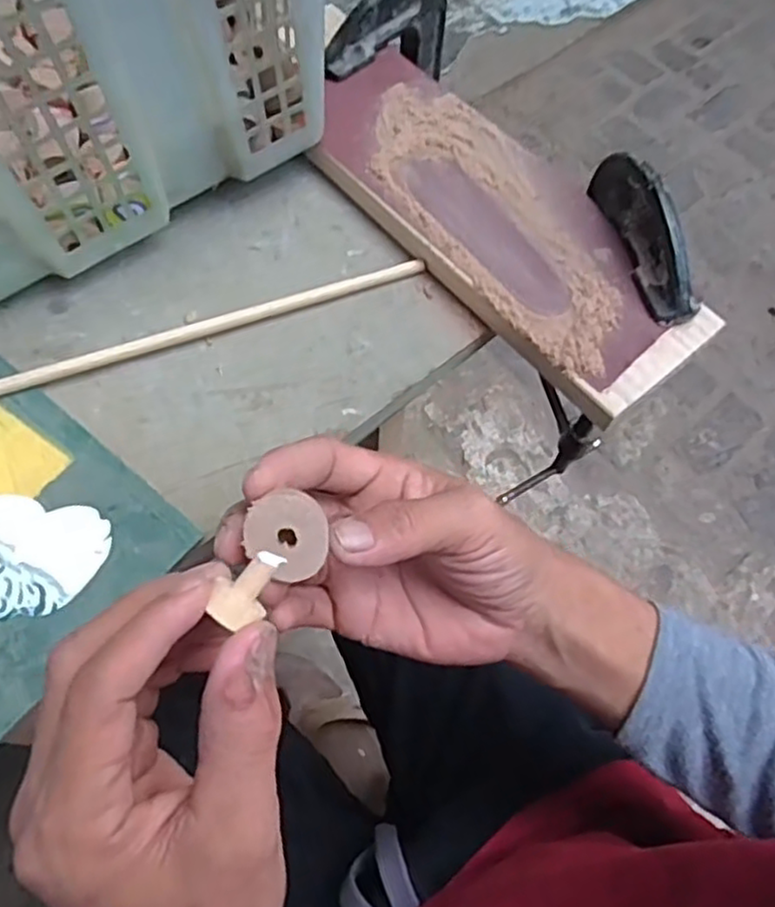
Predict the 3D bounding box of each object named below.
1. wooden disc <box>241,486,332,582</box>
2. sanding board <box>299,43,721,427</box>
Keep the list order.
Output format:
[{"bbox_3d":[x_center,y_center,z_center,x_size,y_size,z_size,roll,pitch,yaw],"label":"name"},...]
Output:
[{"bbox_3d":[-0.034,0.029,0.237,0.028,0.004,0.029,-1,100,-4],"label":"wooden disc"},{"bbox_3d":[0.064,-0.145,0.424,0.109,0.019,0.282,-38,73,-18],"label":"sanding board"}]

